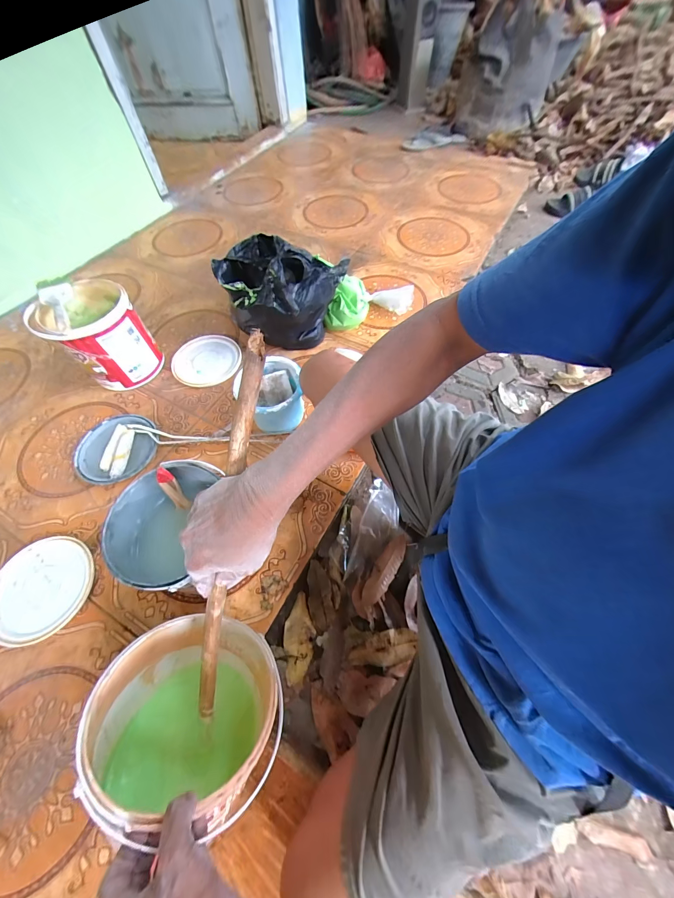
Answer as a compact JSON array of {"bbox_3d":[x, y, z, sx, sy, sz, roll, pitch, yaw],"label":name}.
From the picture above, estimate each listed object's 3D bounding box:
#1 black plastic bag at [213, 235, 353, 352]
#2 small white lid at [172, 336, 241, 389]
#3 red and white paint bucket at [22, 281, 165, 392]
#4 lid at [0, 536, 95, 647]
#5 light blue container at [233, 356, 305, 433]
[{"bbox_3d":[-0.133,-0.372,0.792,0.269,0.235,0.180,13,62,9],"label":"black plastic bag"},{"bbox_3d":[-0.355,-0.243,0.855,0.180,0.018,0.166,-1,61,2],"label":"small white lid"},{"bbox_3d":[-0.567,-0.274,0.765,0.181,0.204,0.183,-1,61,2],"label":"red and white paint bucket"},{"bbox_3d":[-0.547,0.254,0.577,0.183,0.013,0.174,-4,61,0],"label":"lid"},{"bbox_3d":[-0.130,-0.106,0.693,0.129,0.125,0.125,-1,61,2],"label":"light blue container"}]

